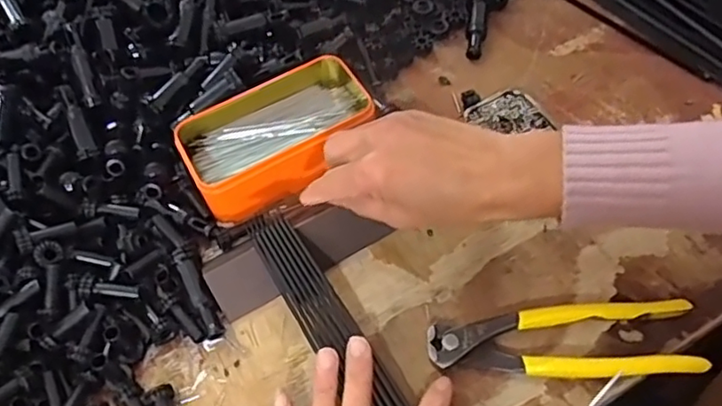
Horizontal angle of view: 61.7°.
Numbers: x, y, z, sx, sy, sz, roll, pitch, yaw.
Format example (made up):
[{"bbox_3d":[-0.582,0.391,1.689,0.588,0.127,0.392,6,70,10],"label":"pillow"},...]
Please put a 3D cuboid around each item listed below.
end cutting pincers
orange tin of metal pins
[{"bbox_3d":[0.127,0.089,0.381,0.165,0.016,0.045,-4,57,2],"label":"end cutting pincers"},{"bbox_3d":[-0.063,-0.054,0.474,0.148,0.039,0.092,-25,59,-11],"label":"orange tin of metal pins"}]

